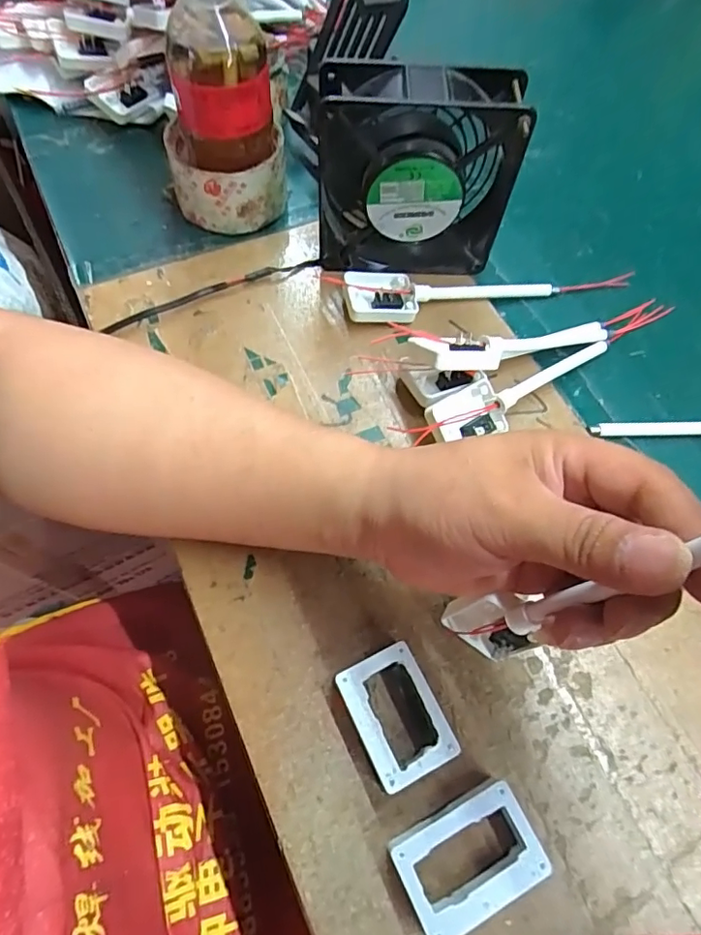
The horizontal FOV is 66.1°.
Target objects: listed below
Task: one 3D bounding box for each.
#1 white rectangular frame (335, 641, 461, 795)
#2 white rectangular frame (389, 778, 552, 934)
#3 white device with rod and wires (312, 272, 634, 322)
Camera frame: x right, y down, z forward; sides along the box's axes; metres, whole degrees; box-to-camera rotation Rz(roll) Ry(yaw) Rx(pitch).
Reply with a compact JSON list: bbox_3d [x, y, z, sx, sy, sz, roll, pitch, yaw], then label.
[{"bbox_3d":[0.021,0.120,0.262,0.040,0.016,0.057,-24,68,-13],"label":"white rectangular frame"},{"bbox_3d":[0.052,0.172,0.239,0.061,0.017,0.041,-23,68,-13],"label":"white rectangular frame"},{"bbox_3d":[0.096,-0.129,0.384,0.220,0.022,0.040,-9,66,-7],"label":"white device with rod and wires"}]

